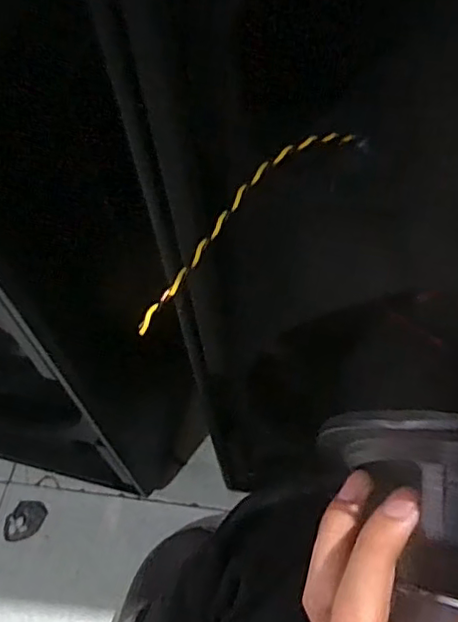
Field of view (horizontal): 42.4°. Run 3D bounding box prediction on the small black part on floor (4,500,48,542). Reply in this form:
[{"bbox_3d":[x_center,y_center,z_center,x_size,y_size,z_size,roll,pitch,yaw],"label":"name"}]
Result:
[{"bbox_3d":[-0.257,0.265,0.743,0.041,0.008,0.054,22,62,18],"label":"small black part on floor"}]

